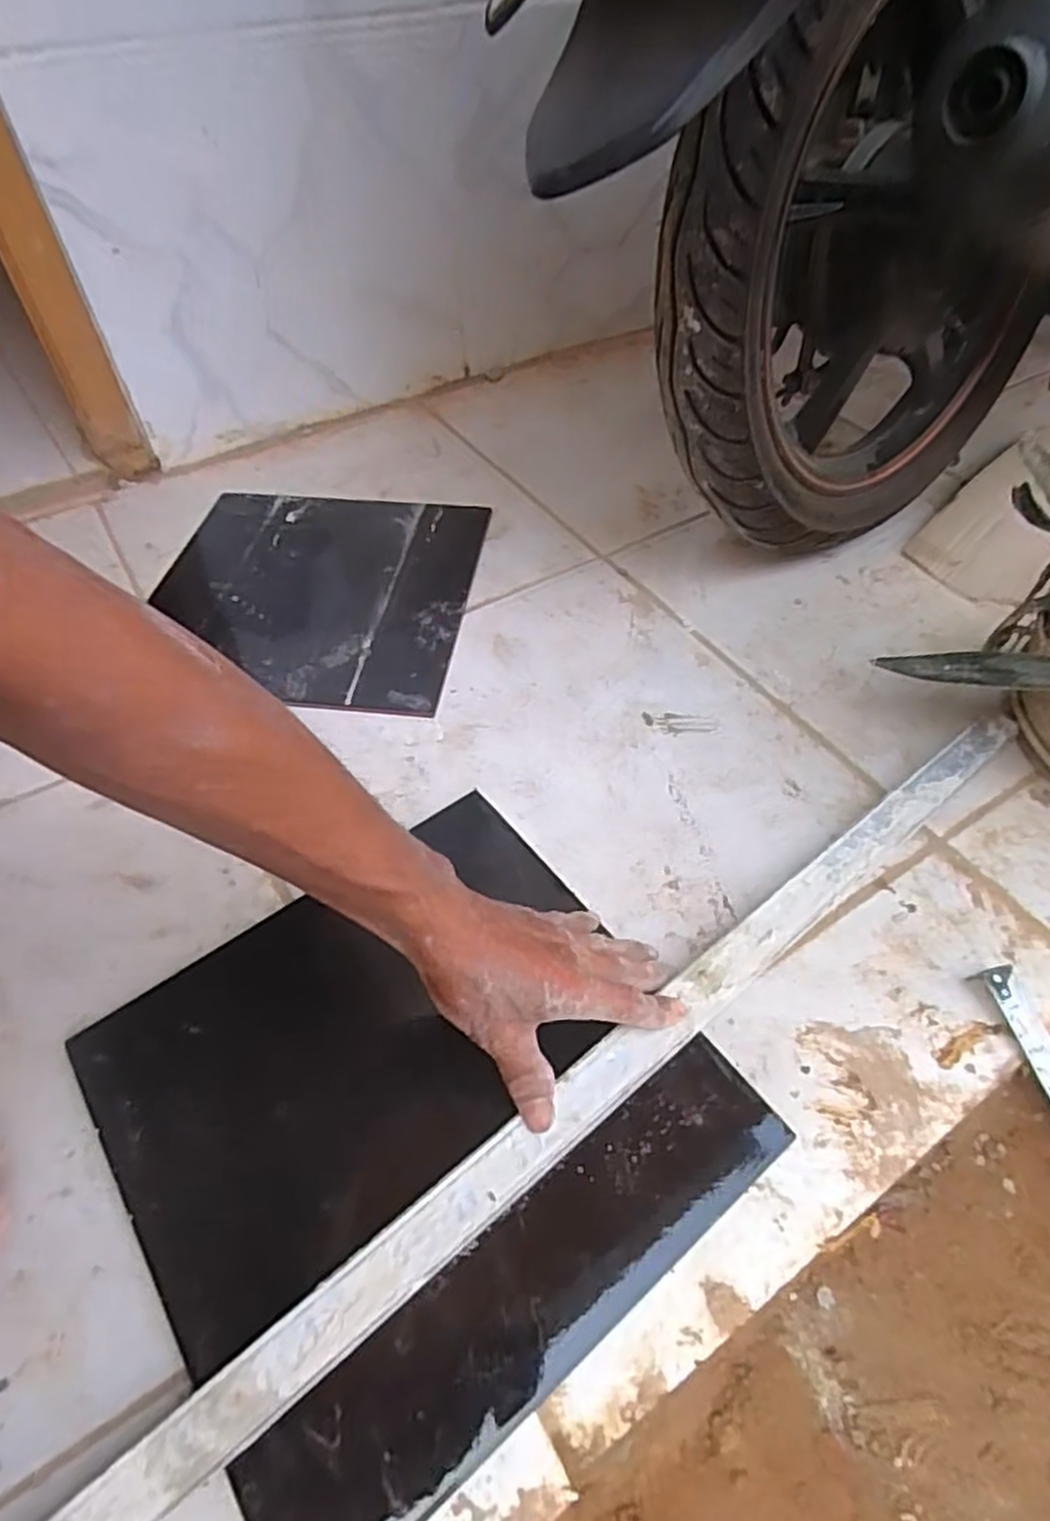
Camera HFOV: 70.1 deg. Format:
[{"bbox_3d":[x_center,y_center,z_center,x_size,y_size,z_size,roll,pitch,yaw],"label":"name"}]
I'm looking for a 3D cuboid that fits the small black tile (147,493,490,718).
[{"bbox_3d":[-0.200,-0.162,0.700,0.292,0.011,0.286,4,49,5],"label":"small black tile"}]

